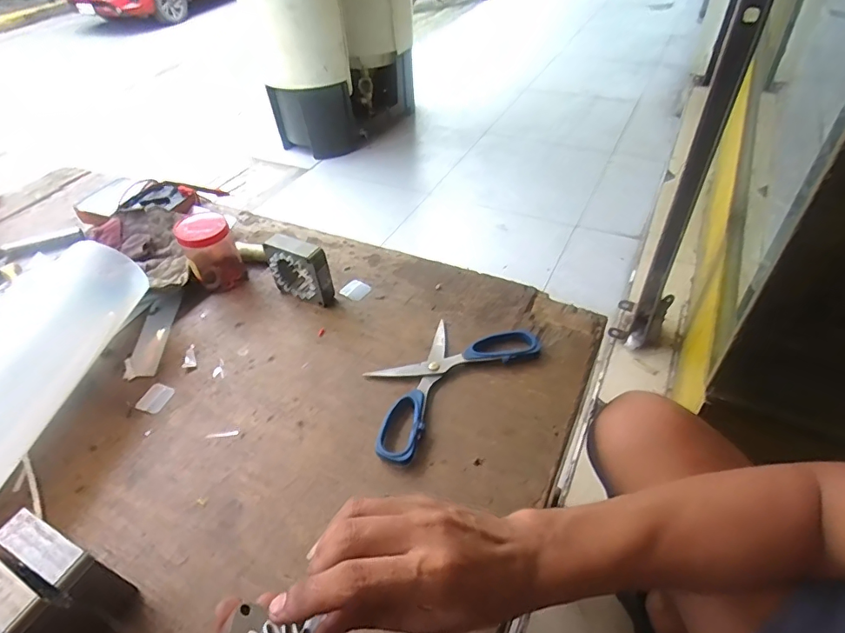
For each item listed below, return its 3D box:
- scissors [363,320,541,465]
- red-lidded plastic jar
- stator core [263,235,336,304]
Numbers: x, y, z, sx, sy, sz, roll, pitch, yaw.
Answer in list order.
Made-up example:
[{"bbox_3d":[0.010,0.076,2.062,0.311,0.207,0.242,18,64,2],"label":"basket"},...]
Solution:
[{"bbox_3d":[0.016,0.056,0.479,0.195,0.017,0.102,-34,52,-26],"label":"scissors"},{"bbox_3d":[-0.258,-0.080,0.593,0.059,0.087,0.055,-24,48,-18],"label":"red-lidded plastic jar"},{"bbox_3d":[-0.142,-0.052,0.560,0.070,0.073,0.025,17,49,20],"label":"stator core"}]

